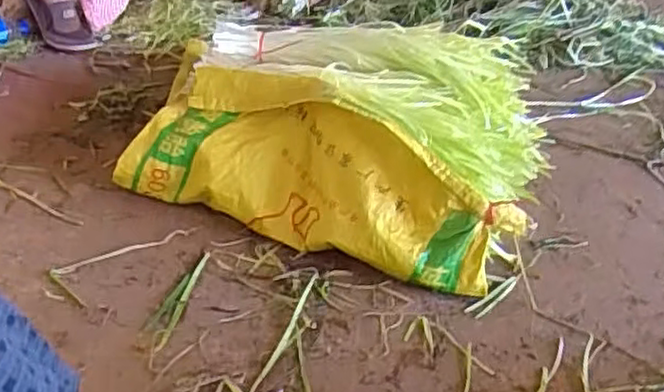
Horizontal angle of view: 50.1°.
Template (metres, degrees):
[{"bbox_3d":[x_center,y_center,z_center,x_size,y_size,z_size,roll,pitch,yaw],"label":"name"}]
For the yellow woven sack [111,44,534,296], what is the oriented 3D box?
[{"bbox_3d":[-0.026,-0.034,1.027,0.587,0.186,0.168,19,36,21],"label":"yellow woven sack"}]

